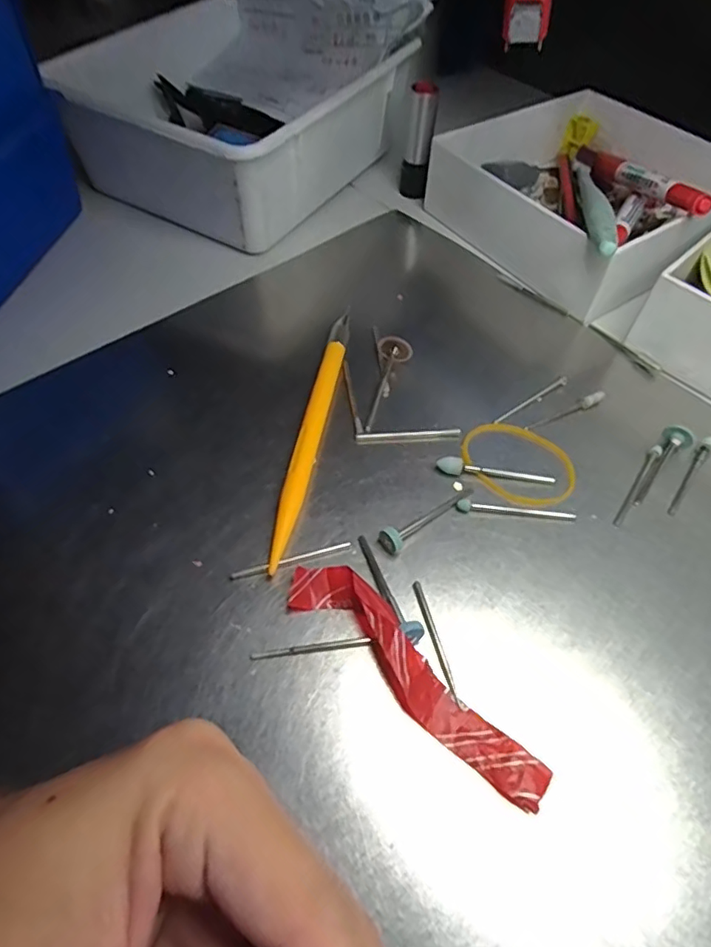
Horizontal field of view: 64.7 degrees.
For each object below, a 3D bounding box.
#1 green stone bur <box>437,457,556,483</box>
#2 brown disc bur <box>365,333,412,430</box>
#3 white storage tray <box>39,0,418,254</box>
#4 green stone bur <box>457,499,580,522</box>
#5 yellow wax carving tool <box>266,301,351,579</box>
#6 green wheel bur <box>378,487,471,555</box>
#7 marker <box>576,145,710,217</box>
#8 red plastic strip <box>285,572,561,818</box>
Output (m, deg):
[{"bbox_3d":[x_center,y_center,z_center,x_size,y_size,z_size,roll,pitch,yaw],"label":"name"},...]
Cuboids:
[{"bbox_3d":[0.056,-0.001,0.223,0.047,0.007,0.005,6,55,3],"label":"green stone bur"},{"bbox_3d":[0.012,-0.039,0.250,0.015,0.010,0.049,16,68,10],"label":"brown disc bur"},{"bbox_3d":[-0.071,-0.217,0.342,0.154,0.068,0.173,29,59,17],"label":"white storage tray"},{"bbox_3d":[0.061,0.015,0.214,0.044,0.004,0.004,6,55,3],"label":"green stone bur"},{"bbox_3d":[-0.017,-0.020,0.233,0.008,0.007,0.132,9,55,5],"label":"yellow wax carving tool"},{"bbox_3d":[0.029,0.016,0.208,0.044,0.009,0.009,-28,60,-20],"label":"green wheel bur"},{"bbox_3d":[0.155,-0.165,0.315,0.011,0.013,0.138,-2,37,-3],"label":"marker"},{"bbox_3d":[0.017,0.060,0.174,0.096,0.013,0.020,37,62,22],"label":"red plastic strip"}]

